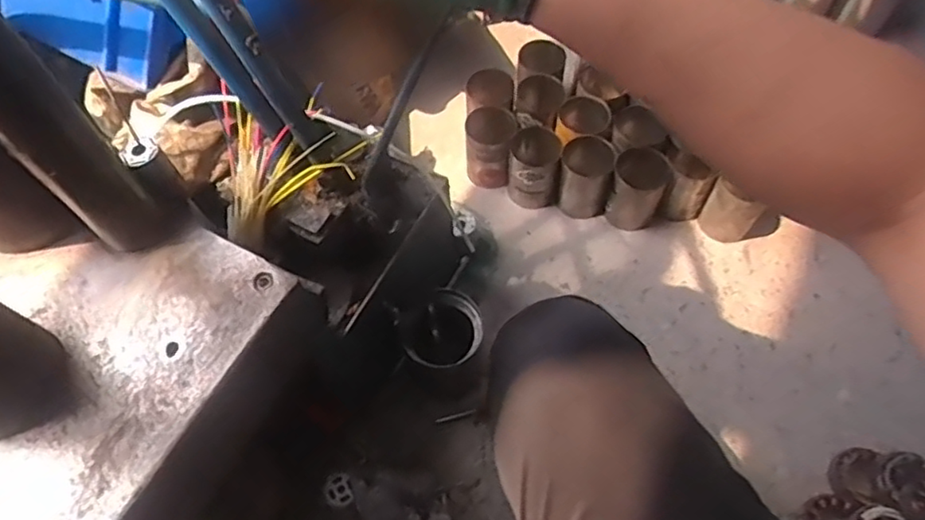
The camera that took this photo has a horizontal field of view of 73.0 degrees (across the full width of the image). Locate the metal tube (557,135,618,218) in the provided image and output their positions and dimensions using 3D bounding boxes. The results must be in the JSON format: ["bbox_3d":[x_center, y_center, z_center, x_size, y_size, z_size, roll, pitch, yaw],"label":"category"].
[{"bbox_3d":[0.227,-0.156,1.147,0.092,0.126,0.099,-1,61,2],"label":"metal tube"}]

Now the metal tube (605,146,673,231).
[{"bbox_3d":[0.313,-0.127,1.110,0.093,0.126,0.093,-1,61,2],"label":"metal tube"}]

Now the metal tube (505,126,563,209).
[{"bbox_3d":[0.133,-0.175,1.156,0.092,0.121,0.104,6,62,6],"label":"metal tube"}]

